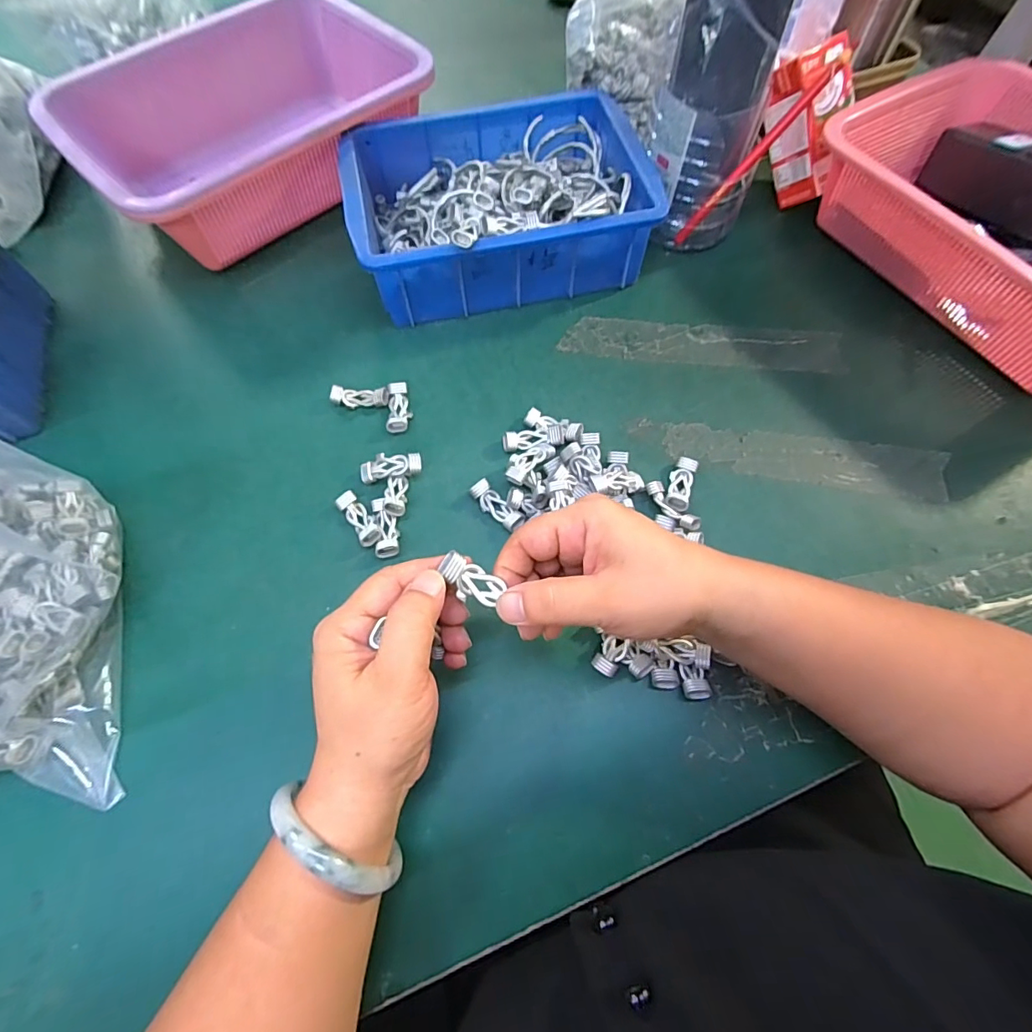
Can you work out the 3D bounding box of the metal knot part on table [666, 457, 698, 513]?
[{"bbox_3d":[0.118,-0.022,0.349,0.016,0.012,0.045,16,67,9],"label":"metal knot part on table"}]

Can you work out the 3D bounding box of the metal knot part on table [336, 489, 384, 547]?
[{"bbox_3d":[-0.109,0.002,0.342,0.016,0.010,0.044,-34,69,-13],"label":"metal knot part on table"}]

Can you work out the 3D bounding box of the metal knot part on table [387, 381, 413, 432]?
[{"bbox_3d":[-0.091,-0.085,0.384,0.017,0.010,0.044,-4,65,-1],"label":"metal knot part on table"}]

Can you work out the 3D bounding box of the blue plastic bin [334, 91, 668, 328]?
[{"bbox_3d":[-0.017,-0.268,0.429,0.237,0.079,0.173,-13,66,-5],"label":"blue plastic bin"}]

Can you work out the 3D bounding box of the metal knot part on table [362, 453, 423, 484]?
[{"bbox_3d":[-0.090,-0.034,0.356,0.044,0.016,0.016,-5,65,-1],"label":"metal knot part on table"}]

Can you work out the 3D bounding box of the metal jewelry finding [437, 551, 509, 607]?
[{"bbox_3d":[-0.023,0.032,0.242,0.032,0.005,0.017,38,69,-15],"label":"metal jewelry finding"}]

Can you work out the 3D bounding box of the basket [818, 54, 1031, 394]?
[{"bbox_3d":[0.414,-0.239,0.404,0.223,0.089,0.302,-27,68,-11],"label":"basket"}]

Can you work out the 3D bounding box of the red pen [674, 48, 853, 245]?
[{"bbox_3d":[0.193,-0.293,0.401,0.011,0.155,0.013,3,57,-42],"label":"red pen"}]

